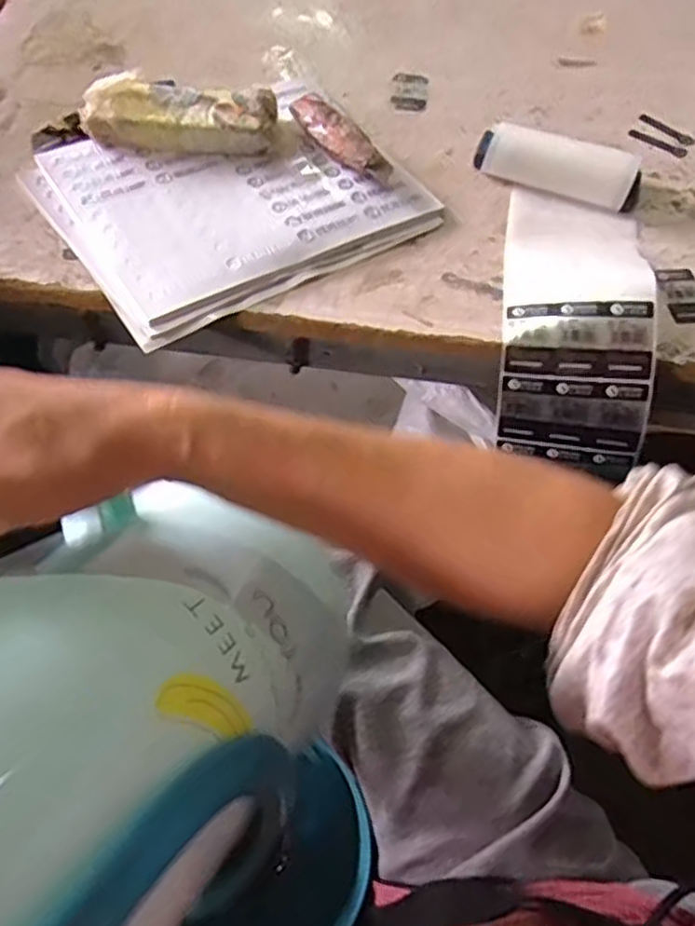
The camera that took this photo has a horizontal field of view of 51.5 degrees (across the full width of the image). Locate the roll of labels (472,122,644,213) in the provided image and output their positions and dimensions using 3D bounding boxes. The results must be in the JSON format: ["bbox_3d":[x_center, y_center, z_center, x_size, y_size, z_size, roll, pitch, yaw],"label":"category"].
[{"bbox_3d":[0.172,-0.244,0.587,0.132,0.030,0.042,19,60,8],"label":"roll of labels"}]

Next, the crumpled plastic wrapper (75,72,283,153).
[{"bbox_3d":[-0.133,-0.276,0.573,0.148,0.027,0.057,4,60,-1],"label":"crumpled plastic wrapper"}]

